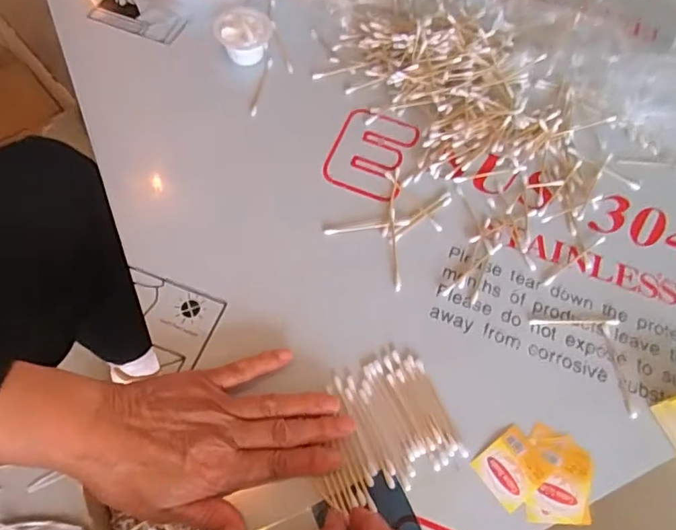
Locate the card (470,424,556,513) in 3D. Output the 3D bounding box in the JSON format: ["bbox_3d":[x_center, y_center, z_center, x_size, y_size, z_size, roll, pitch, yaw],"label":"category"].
[{"bbox_3d":[0.120,0.139,0.360,0.043,0.004,0.040,-33,70,-19],"label":"card"}]

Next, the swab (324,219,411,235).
[{"bbox_3d":[0.025,-0.033,0.437,0.073,0.004,0.007,-7,67,-7],"label":"swab"}]

